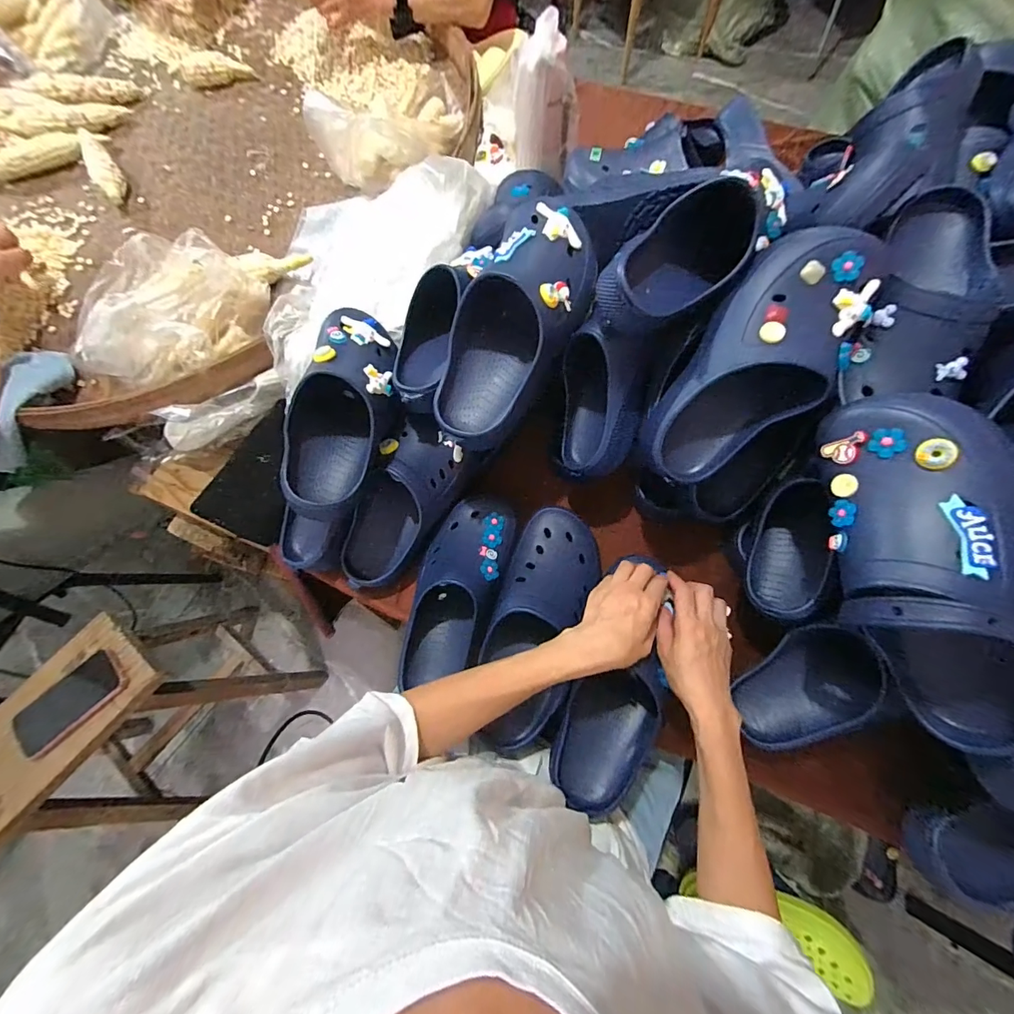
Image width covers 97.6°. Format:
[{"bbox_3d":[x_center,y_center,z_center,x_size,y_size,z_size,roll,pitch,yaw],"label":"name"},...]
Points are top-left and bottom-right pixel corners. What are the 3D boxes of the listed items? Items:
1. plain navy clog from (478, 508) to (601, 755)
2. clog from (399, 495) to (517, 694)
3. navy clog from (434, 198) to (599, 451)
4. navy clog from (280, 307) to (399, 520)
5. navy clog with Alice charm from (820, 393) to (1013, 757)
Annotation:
[{"bbox_3d":[0.039,0.143,0.542,0.107,0.089,0.288,13,76,7],"label":"plain navy clog"},{"bbox_3d":[-0.059,0.097,0.547,0.097,0.081,0.239,13,72,7],"label":"clog"},{"bbox_3d":[0.016,-0.191,0.486,0.114,0.116,0.275,30,91,12],"label":"navy clog"},{"bbox_3d":[-0.182,-0.111,0.503,0.096,0.087,0.253,5,71,4],"label":"navy clog"},{"bbox_3d":[0.347,0.051,0.364,0.116,0.102,0.303,-12,86,-2],"label":"navy clog with Alice charm"}]

